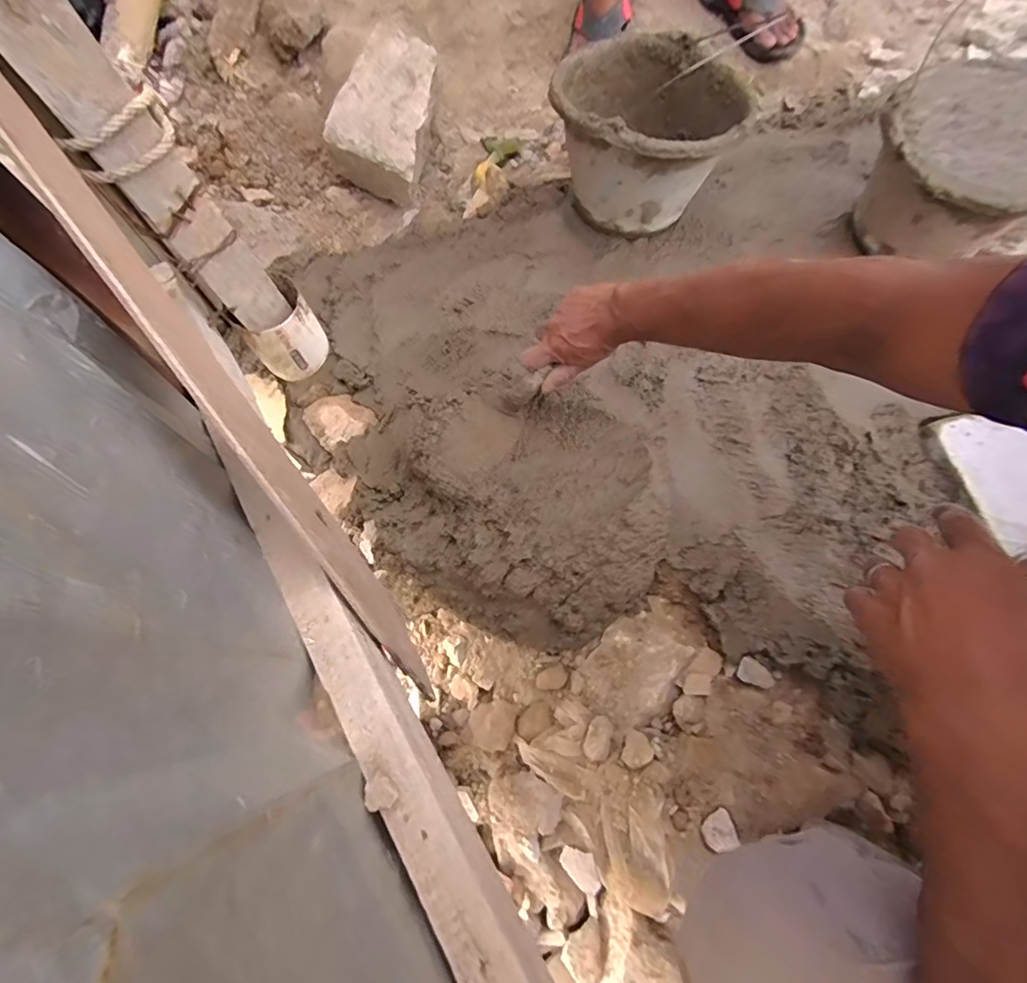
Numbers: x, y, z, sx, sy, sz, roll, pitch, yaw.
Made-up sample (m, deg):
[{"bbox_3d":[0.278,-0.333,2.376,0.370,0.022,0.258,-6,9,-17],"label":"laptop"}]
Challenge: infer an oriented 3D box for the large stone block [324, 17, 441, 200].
[{"bbox_3d":[-0.186,-0.556,0.742,0.128,0.098,0.207,15,83,-5],"label":"large stone block"}]

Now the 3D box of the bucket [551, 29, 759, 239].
[{"bbox_3d":[0.170,-0.462,0.674,0.220,0.165,0.218,-1,68,2],"label":"bucket"}]

